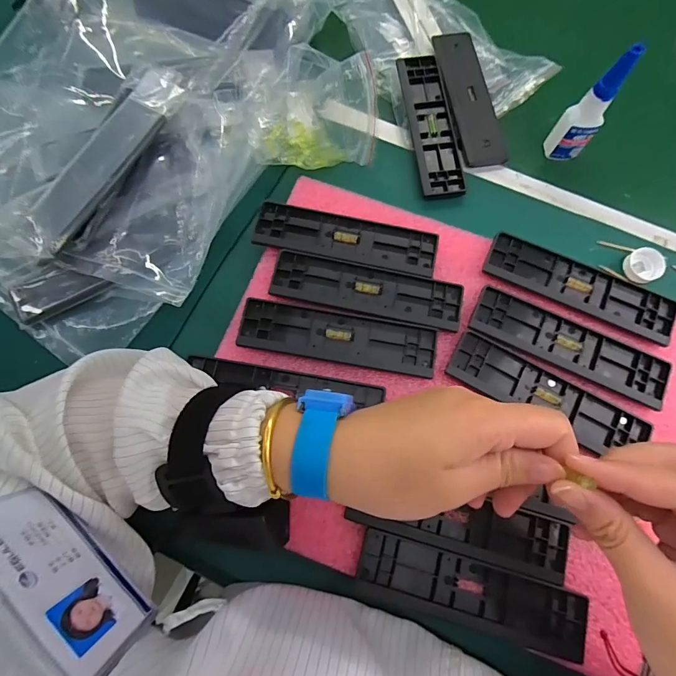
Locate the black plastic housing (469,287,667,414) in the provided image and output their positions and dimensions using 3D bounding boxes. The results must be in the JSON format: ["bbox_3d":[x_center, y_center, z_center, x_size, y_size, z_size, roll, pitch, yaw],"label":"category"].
[{"bbox_3d":[0.188,0.006,0.332,0.158,0.004,0.044,24,75,6],"label":"black plastic housing"}]

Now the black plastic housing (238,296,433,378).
[{"bbox_3d":[0.000,-0.001,0.333,0.158,0.009,0.041,9,74,2],"label":"black plastic housing"}]

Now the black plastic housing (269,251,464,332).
[{"bbox_3d":[0.024,-0.041,0.343,0.159,0.004,0.042,11,74,3],"label":"black plastic housing"}]

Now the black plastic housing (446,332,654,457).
[{"bbox_3d":[0.165,0.047,0.322,0.155,0.007,0.042,29,76,7],"label":"black plastic housing"}]

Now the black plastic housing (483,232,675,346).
[{"bbox_3d":[0.205,-0.045,0.345,0.158,0.007,0.046,24,75,6],"label":"black plastic housing"}]

